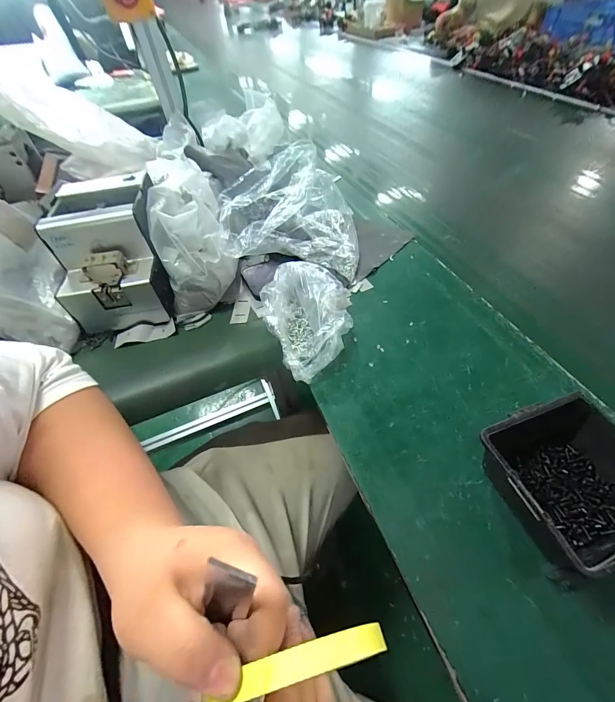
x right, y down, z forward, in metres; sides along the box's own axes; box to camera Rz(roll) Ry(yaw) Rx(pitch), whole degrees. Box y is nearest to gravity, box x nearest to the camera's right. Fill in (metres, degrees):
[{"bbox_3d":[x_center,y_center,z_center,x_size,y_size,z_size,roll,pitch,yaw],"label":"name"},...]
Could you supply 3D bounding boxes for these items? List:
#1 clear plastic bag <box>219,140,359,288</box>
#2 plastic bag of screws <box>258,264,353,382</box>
[{"bbox_3d":[-0.023,-0.224,0.542,0.203,0.147,0.216,-4,51,2],"label":"clear plastic bag"},{"bbox_3d":[0.001,-0.041,0.444,0.122,0.067,0.157,-5,50,1],"label":"plastic bag of screws"}]

